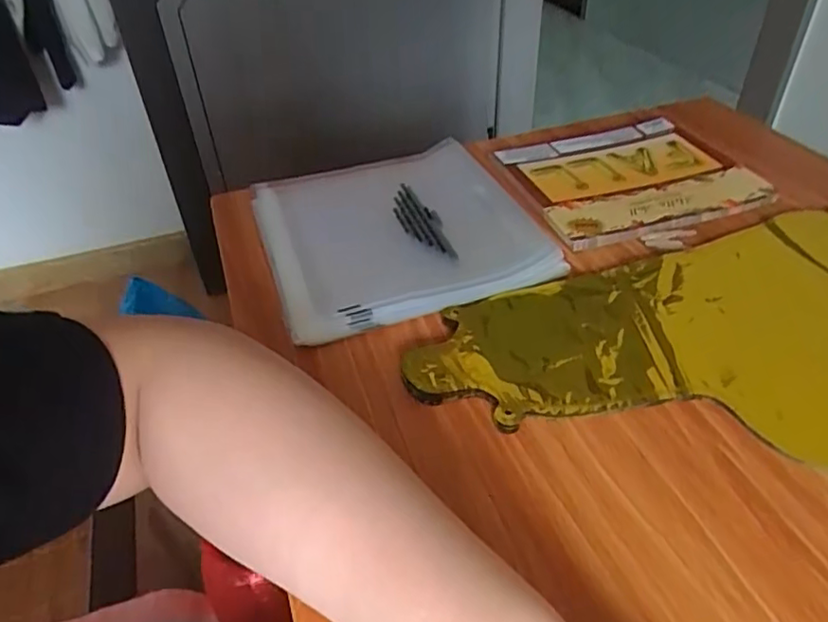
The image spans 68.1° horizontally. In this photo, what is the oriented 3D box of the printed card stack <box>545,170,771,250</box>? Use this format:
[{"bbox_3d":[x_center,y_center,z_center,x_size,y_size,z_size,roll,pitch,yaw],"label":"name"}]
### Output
[{"bbox_3d":[0.202,-0.087,0.503,0.185,0.007,0.054,-14,42,-13],"label":"printed card stack"}]

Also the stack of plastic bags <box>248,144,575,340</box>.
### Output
[{"bbox_3d":[-0.020,-0.073,0.494,0.196,0.018,0.213,-14,42,-13],"label":"stack of plastic bags"}]

